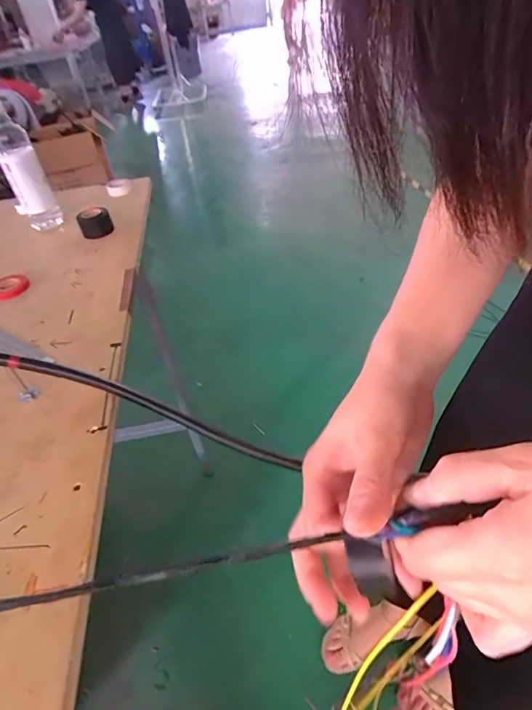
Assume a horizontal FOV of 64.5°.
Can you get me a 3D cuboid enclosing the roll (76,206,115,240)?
[{"bbox_3d":[-0.335,-0.257,0.823,0.063,0.041,0.055,-24,44,-17],"label":"roll"}]

